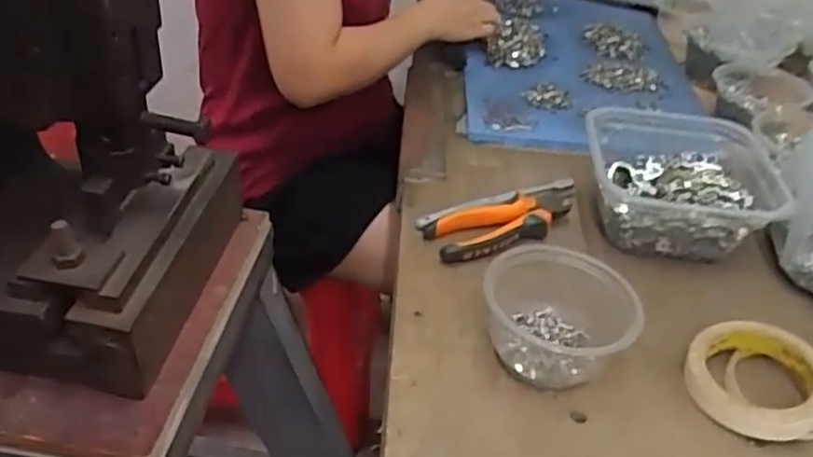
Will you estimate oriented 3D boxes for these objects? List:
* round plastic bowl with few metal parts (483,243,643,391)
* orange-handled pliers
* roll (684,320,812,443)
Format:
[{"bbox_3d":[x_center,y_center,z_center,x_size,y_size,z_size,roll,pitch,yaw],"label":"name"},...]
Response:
[{"bbox_3d":[0.114,0.066,0.548,0.107,0.059,0.101,4,38,-3],"label":"round plastic bowl with few metal parts"},{"bbox_3d":[0.104,-0.008,0.671,0.174,0.023,0.072,-16,43,-26],"label":"orange-handled pliers"},{"bbox_3d":[0.269,0.118,0.530,0.103,0.041,0.095,4,38,-3],"label":"roll"}]

